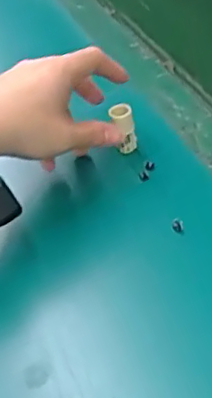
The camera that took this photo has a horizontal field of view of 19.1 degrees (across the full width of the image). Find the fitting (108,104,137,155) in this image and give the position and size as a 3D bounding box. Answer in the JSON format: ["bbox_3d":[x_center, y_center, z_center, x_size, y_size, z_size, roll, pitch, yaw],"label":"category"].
[{"bbox_3d":[0.013,-0.057,0.520,0.019,0.046,0.016,17,49,27],"label":"fitting"}]

